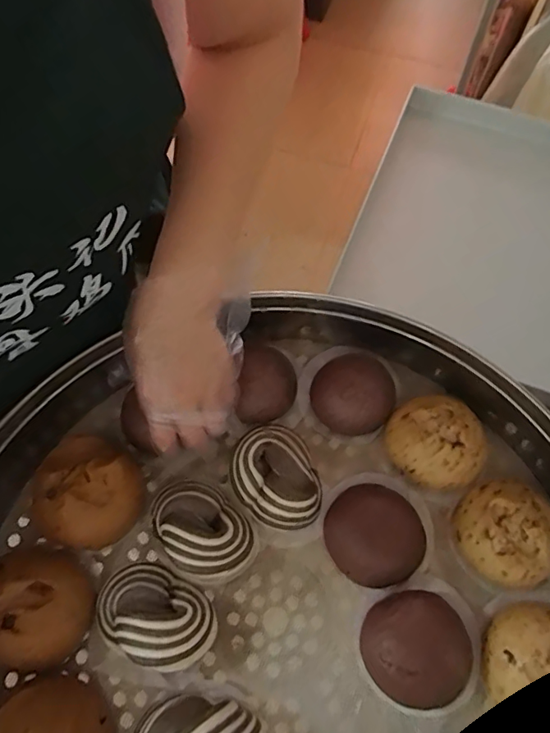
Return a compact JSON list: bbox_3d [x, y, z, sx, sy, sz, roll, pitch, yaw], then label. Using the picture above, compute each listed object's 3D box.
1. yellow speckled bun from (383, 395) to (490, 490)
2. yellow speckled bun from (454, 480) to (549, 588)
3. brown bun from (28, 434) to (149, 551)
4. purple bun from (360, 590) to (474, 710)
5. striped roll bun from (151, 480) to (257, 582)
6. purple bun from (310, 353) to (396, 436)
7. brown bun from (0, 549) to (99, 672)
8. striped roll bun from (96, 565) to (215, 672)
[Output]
[{"bbox_3d":[0.139,0.063,0.437,0.080,0.049,0.080,-1,66,-3],"label":"yellow speckled bun"},{"bbox_3d":[0.185,0.131,0.402,0.077,0.051,0.079,1,66,-2],"label":"yellow speckled bun"},{"bbox_3d":[-0.158,0.106,0.424,0.082,0.051,0.086,1,66,-2],"label":"brown bun"},{"bbox_3d":[0.102,0.205,0.375,0.073,0.042,0.069,1,66,-2],"label":"purple bun"},{"bbox_3d":[-0.061,0.132,0.415,0.090,0.039,0.070,42,71,15],"label":"striped roll bun"},{"bbox_3d":[0.072,0.024,0.461,0.072,0.042,0.070,1,66,-2],"label":"purple bun"},{"bbox_3d":[-0.184,0.185,0.388,0.080,0.049,0.081,1,66,-2],"label":"brown bun"},{"bbox_3d":[-0.093,0.192,0.388,0.092,0.038,0.061,28,68,10],"label":"striped roll bun"}]

